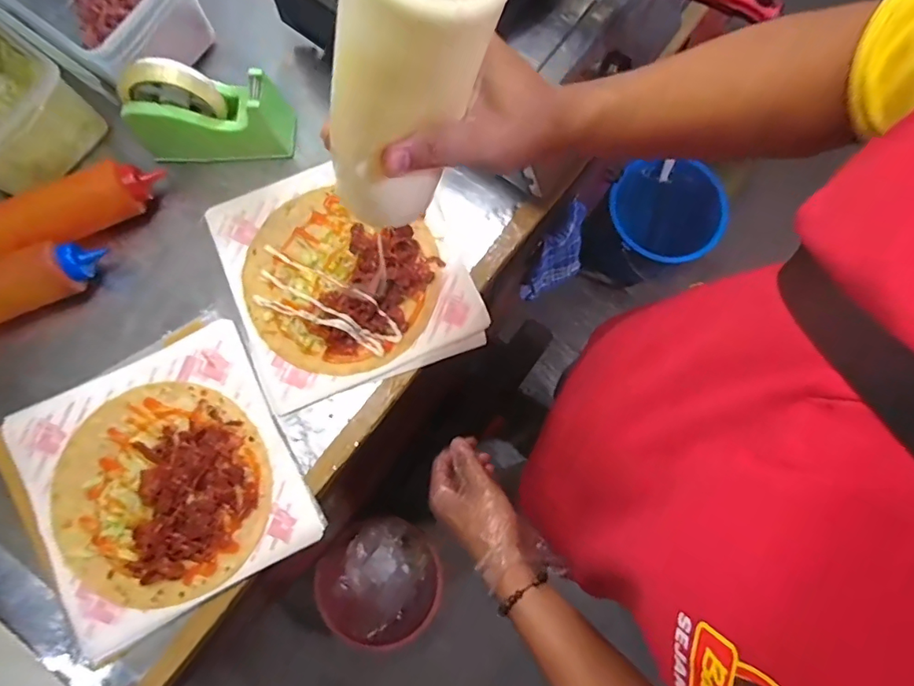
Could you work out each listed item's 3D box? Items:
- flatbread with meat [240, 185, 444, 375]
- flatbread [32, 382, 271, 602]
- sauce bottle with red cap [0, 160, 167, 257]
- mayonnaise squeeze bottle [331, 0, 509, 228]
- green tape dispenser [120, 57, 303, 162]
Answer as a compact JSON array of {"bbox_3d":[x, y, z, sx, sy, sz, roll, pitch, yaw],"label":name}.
[{"bbox_3d":[-0.130,-0.066,0.537,0.206,0.022,0.187,18,79,3],"label":"flatbread with meat"},{"bbox_3d":[-0.301,0.146,0.492,0.225,0.026,0.203,-5,79,-2],"label":"flatbread"},{"bbox_3d":[-0.418,-0.140,0.536,0.192,0.060,0.055,-26,81,-5],"label":"sauce bottle with red cap"},{"bbox_3d":[-0.029,-0.122,0.262,0.065,0.170,0.058,-35,81,-22],"label":"mayonnaise squeeze bottle"},{"bbox_3d":[-0.270,-0.251,0.533,0.163,0.107,0.067,-6,79,-2],"label":"green tape dispenser"}]

